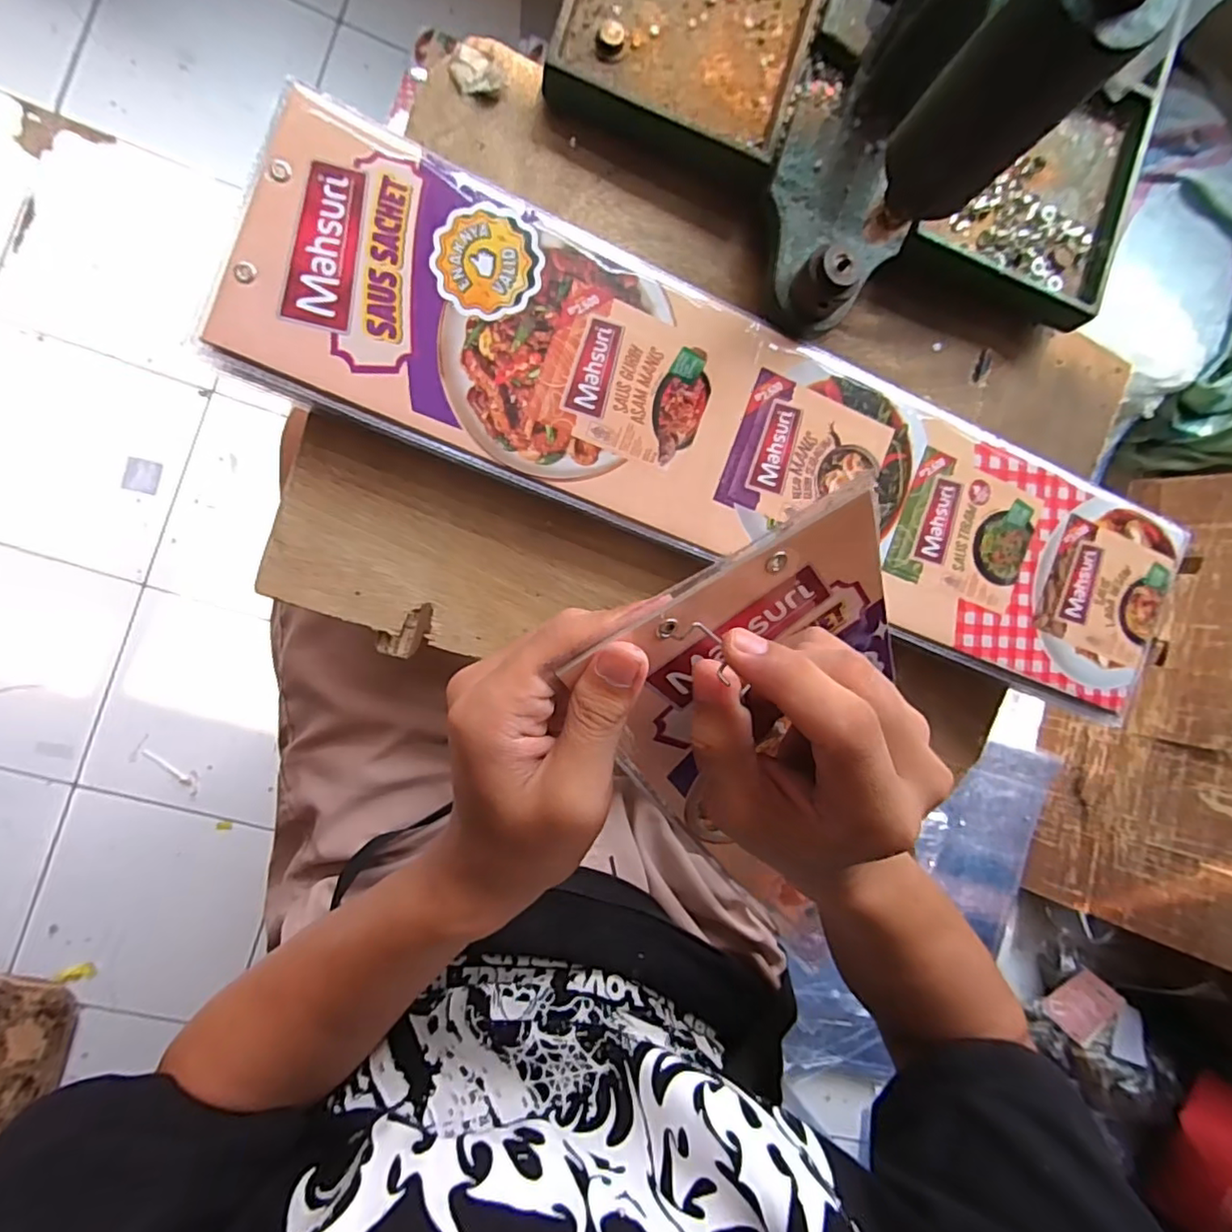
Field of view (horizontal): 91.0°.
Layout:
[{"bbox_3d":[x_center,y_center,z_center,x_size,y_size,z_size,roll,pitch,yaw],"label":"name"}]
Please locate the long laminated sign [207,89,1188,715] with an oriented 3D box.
[{"bbox_3d":[0.086,-0.094,0.342,0.561,0.007,0.128,21,89,-11],"label":"long laminated sign"}]

